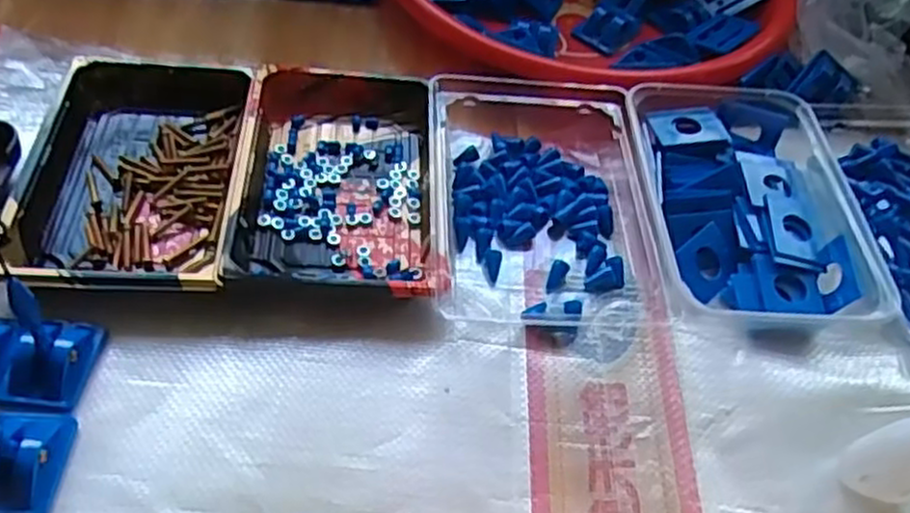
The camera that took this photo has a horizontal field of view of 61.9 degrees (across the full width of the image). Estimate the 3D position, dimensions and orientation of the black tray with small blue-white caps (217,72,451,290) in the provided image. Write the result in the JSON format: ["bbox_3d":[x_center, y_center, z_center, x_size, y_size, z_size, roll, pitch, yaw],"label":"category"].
[{"bbox_3d":[-0.064,-0.046,0.420,0.104,0.021,0.168,0,51,-7],"label":"black tray with small blue-white caps"}]

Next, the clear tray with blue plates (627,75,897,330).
[{"bbox_3d":[0.159,-0.032,0.425,0.113,0.036,0.157,1,51,-5],"label":"clear tray with blue plates"}]

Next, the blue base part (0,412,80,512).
[{"bbox_3d":[-0.178,0.083,0.310,0.032,0.020,0.046,6,51,-1],"label":"blue base part"}]

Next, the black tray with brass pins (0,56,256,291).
[{"bbox_3d":[-0.169,-0.047,0.407,0.108,0.020,0.162,2,51,-5],"label":"black tray with brass pins"}]

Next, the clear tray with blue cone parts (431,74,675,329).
[{"bbox_3d":[0.047,-0.043,0.426,0.111,0.031,0.172,0,51,-7],"label":"clear tray with blue cone parts"}]

